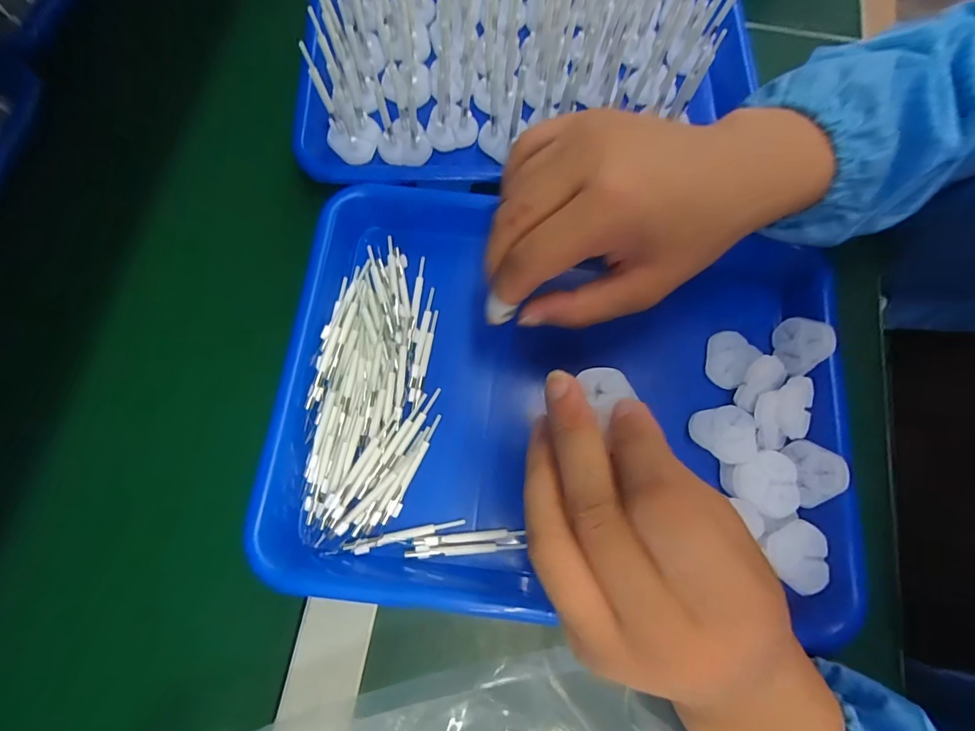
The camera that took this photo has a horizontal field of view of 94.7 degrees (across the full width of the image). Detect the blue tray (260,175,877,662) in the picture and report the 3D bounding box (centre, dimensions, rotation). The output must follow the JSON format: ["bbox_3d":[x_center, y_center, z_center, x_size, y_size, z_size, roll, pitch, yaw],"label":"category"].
[{"bbox_3d":[0.045,0.017,0.274,0.331,0.035,0.240,7,73,1],"label":"blue tray"}]

